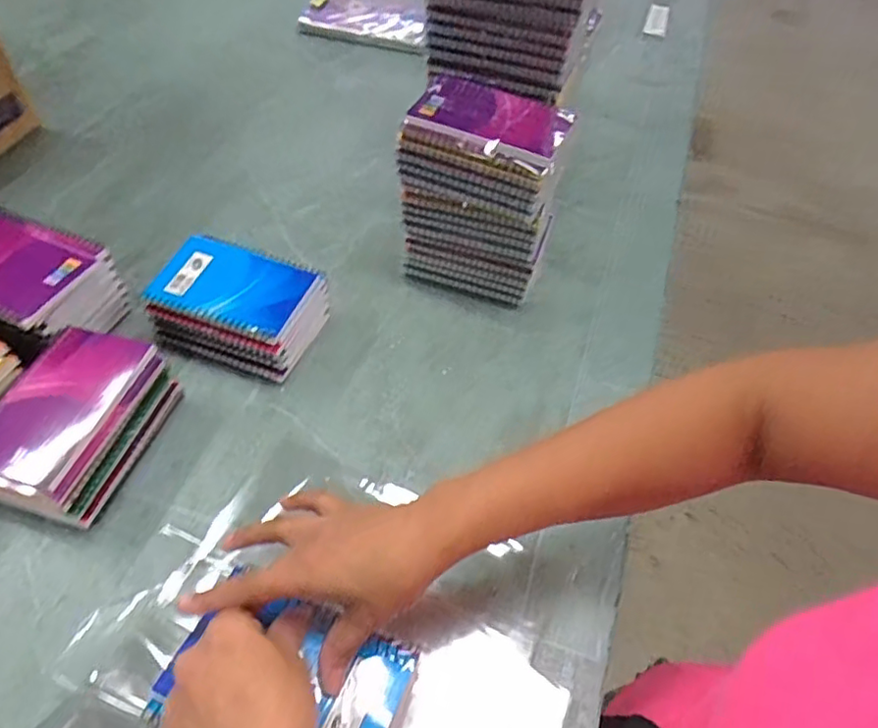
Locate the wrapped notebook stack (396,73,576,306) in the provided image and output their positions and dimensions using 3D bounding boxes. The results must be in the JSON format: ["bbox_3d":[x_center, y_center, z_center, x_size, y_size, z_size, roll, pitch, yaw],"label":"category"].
[{"bbox_3d":[0.040,-0.162,0.586,0.139,0.173,0.108,22,54,12],"label":"wrapped notebook stack"}]

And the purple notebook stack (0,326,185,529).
[{"bbox_3d":[-0.280,0.047,0.478,0.103,0.064,0.140,15,53,7],"label":"purple notebook stack"}]

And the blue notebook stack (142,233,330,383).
[{"bbox_3d":[-0.185,-0.054,0.564,0.141,0.066,0.095,16,53,7],"label":"blue notebook stack"}]

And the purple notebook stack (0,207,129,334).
[{"bbox_3d":[-0.357,-0.066,0.534,0.135,0.073,0.102,18,53,9],"label":"purple notebook stack"}]

